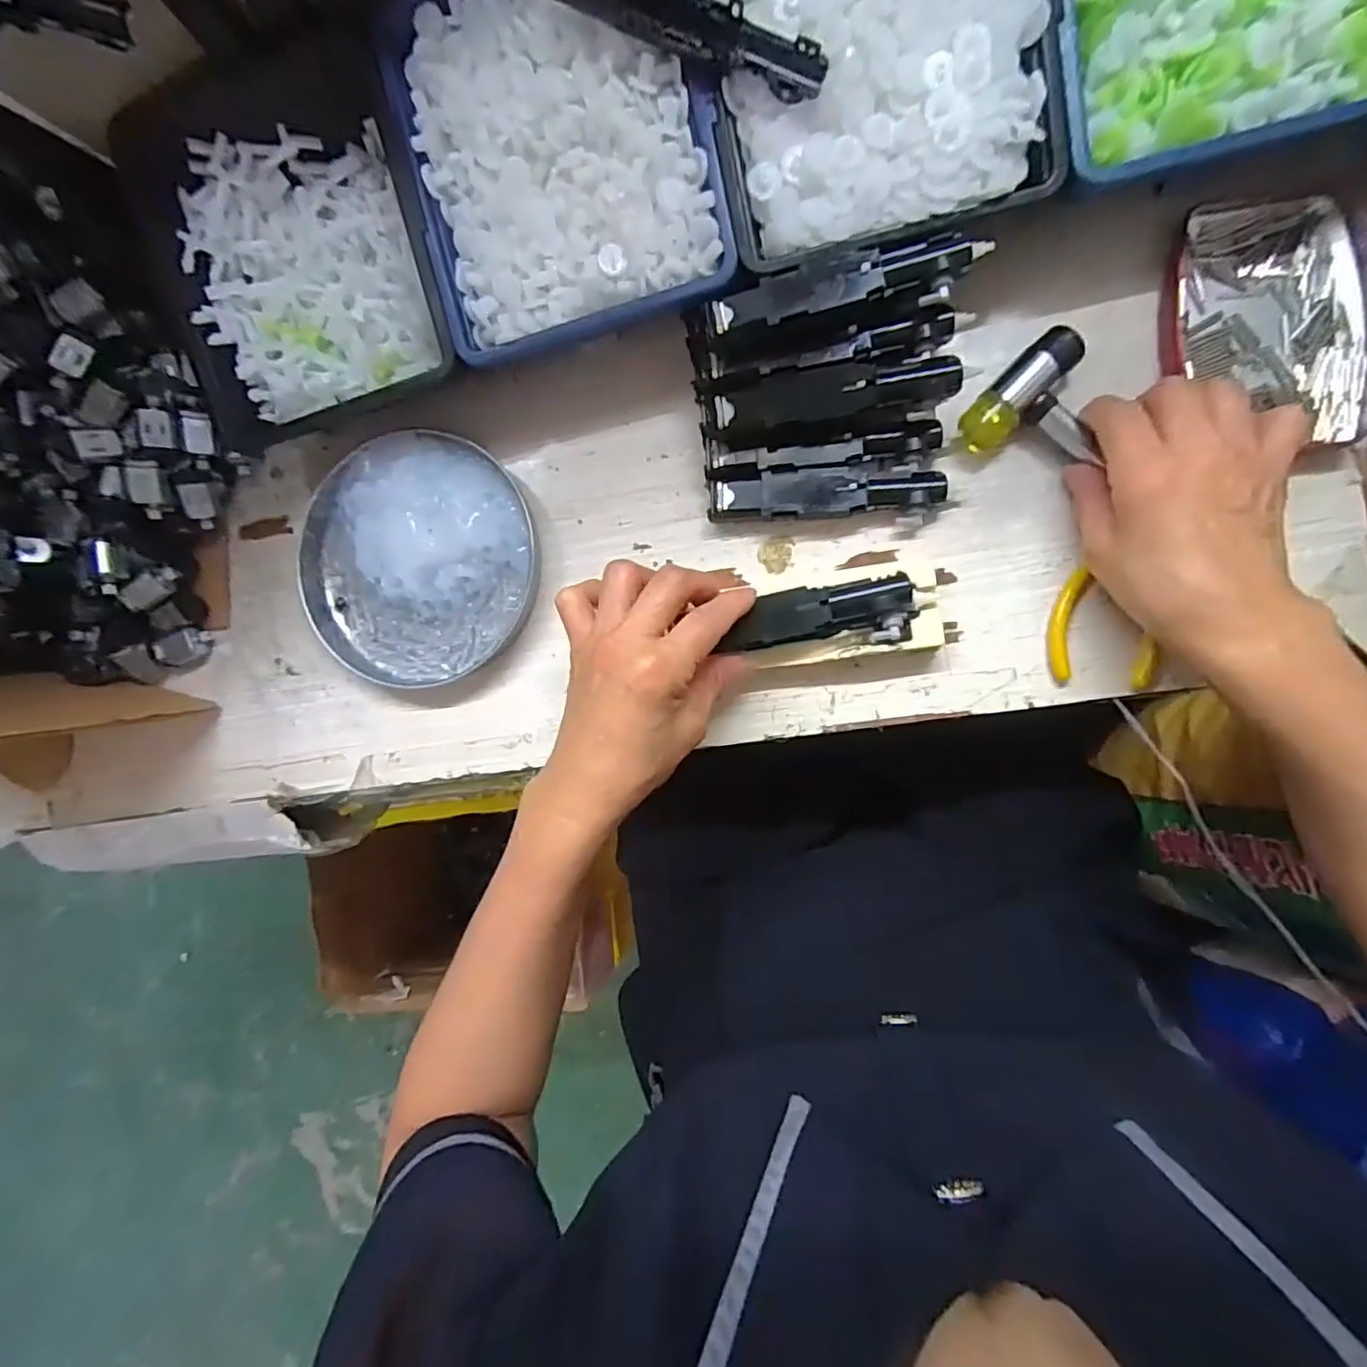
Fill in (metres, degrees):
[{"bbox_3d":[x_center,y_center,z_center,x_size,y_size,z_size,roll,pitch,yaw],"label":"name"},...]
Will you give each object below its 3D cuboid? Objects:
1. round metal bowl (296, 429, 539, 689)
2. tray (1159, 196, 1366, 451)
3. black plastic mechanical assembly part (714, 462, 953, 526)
[{"bbox_3d":[-0.160,-0.072,0.369,0.143,0.022,0.140,0,91,8],"label":"round metal bowl"},{"bbox_3d":[0.279,-0.174,0.302,0.089,0.016,0.111,4,92,8],"label":"tray"},{"bbox_3d":[0.075,-0.099,0.333,0.117,0.019,0.029,3,92,8],"label":"black plastic mechanical assembly part"}]

